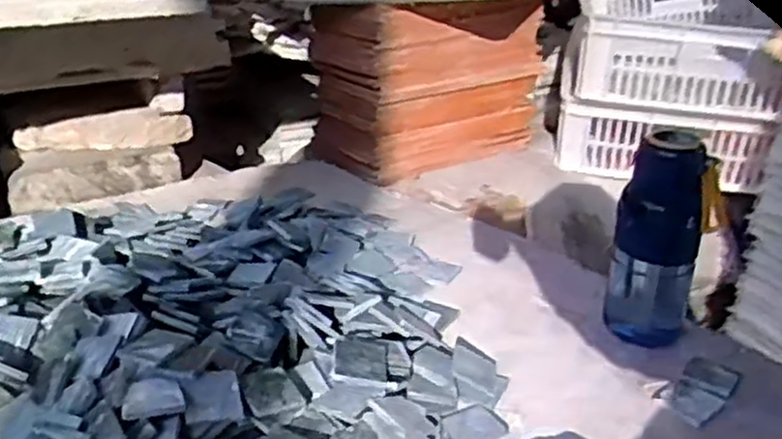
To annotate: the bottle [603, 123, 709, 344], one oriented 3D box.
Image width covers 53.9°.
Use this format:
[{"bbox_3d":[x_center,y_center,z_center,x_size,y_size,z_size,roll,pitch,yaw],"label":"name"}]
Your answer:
[{"bbox_3d":[0.280,0.025,0.814,0.083,0.246,0.094,8,27,15],"label":"bottle"}]

